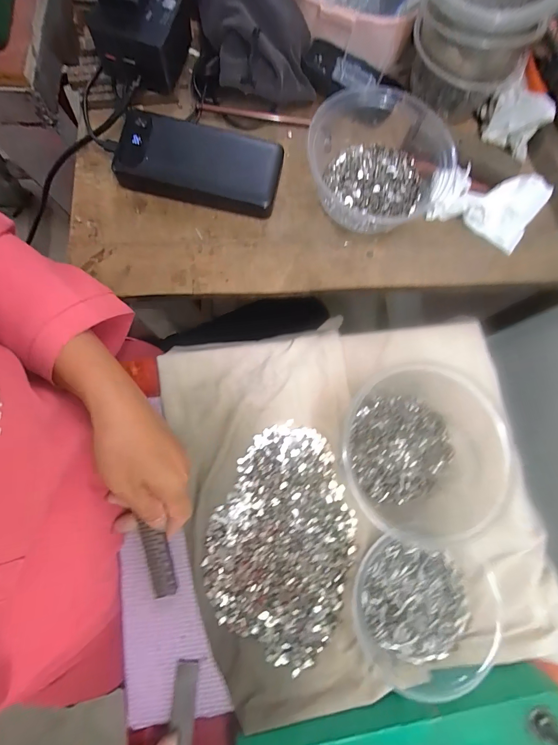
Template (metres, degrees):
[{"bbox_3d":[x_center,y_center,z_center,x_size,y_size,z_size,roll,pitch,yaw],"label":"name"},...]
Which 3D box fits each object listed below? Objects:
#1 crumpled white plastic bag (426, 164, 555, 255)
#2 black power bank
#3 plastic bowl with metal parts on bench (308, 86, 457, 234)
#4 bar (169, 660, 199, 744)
[{"bbox_3d":[0.206,-0.172,0.347,0.113,0.037,0.057,19,81,-1],"label":"crumpled white plastic bag"},{"bbox_3d":[-0.078,-0.205,0.338,0.155,0.034,0.069,11,78,-2],"label":"black power bank"},{"bbox_3d":[0.099,-0.212,0.340,0.131,0.049,0.140,-16,83,-6],"label":"plastic bowl with metal parts on bench"},{"bbox_3d":[-0.078,0.286,0.276,0.019,0.006,0.087,0,66,0],"label":"bar"}]

